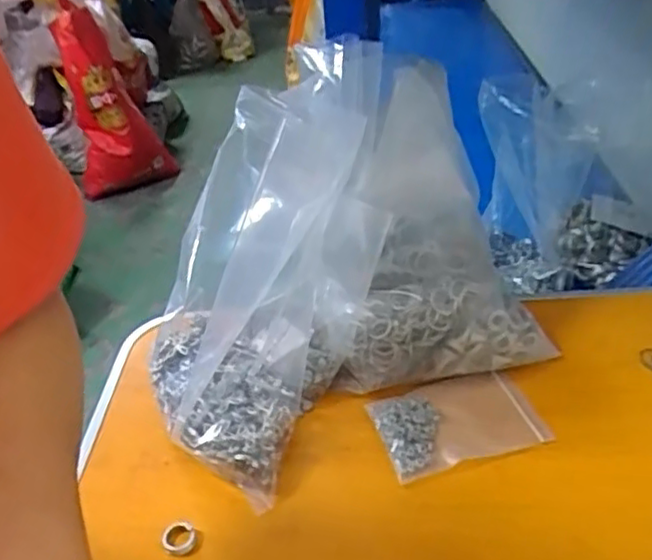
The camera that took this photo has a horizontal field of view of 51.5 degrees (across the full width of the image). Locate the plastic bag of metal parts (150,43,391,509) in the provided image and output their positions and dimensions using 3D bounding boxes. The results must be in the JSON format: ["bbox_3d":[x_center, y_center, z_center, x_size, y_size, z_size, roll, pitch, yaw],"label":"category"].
[{"bbox_3d":[-0.043,-0.026,0.535,0.162,0.236,0.269,16,40,31],"label":"plastic bag of metal parts"}]

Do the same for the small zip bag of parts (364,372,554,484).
[{"bbox_3d":[0.098,0.107,0.513,0.115,0.009,0.077,-13,34,-8],"label":"small zip bag of parts"}]

